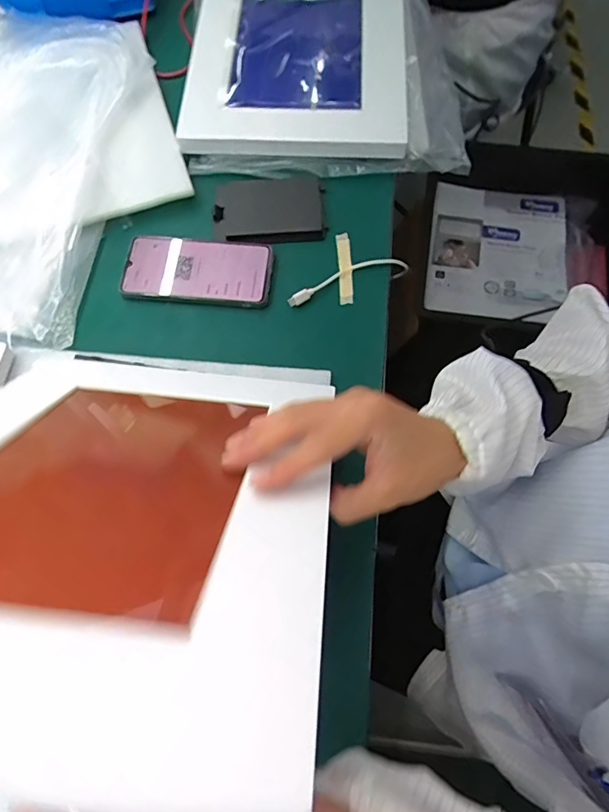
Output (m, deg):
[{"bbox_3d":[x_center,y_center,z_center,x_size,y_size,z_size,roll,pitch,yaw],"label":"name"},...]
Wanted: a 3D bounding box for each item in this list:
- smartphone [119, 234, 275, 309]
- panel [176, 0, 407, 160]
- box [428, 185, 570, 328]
[{"bbox_3d":[-0.108,-0.137,0.462,0.148,0.012,0.071,6,69,5],"label":"smartphone"},{"bbox_3d":[-0.003,-0.425,0.541,0.252,0.045,0.311,4,69,4],"label":"panel"},{"bbox_3d":[0.402,-0.326,0.944,0.284,0.042,0.345,9,69,4],"label":"box"}]

